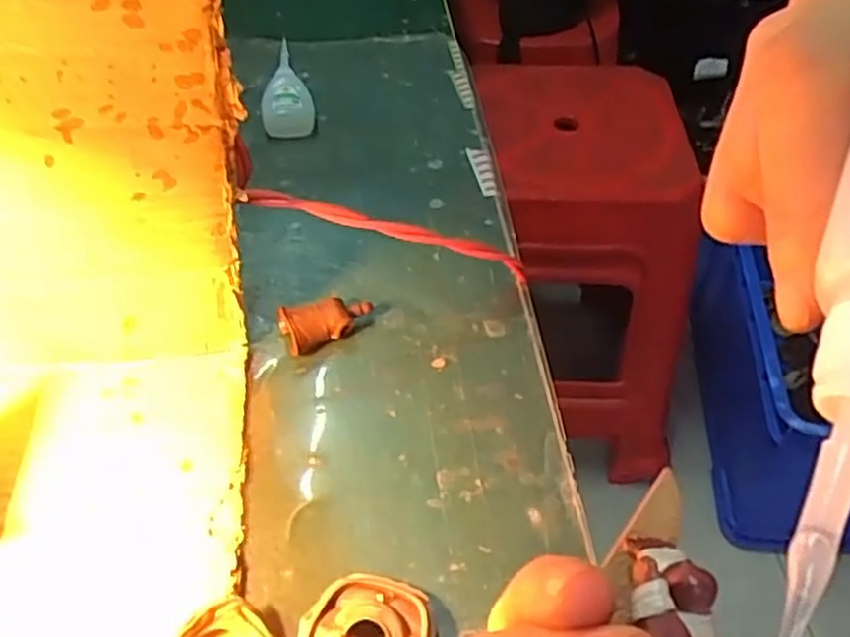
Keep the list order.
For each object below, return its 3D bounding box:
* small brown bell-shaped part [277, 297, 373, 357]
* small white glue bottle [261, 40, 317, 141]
[{"bbox_3d":[-0.051,0.002,0.416,0.048,0.019,0.022,-14,48,-13],"label":"small brown bell-shaped part"},{"bbox_3d":[-0.102,-0.173,0.577,0.036,0.019,0.104,-6,47,-6],"label":"small white glue bottle"}]

